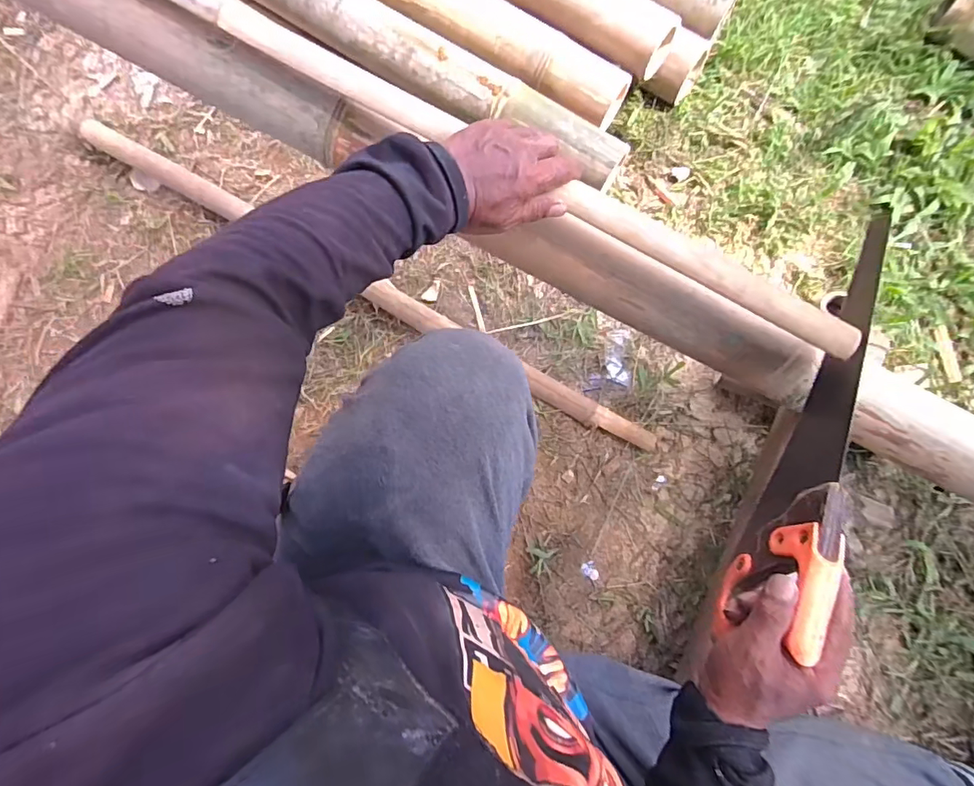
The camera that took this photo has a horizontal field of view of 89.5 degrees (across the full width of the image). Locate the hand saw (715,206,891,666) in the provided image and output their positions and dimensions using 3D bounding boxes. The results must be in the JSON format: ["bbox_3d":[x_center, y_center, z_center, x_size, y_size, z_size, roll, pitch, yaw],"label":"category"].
[{"bbox_3d":[0.316,0.019,0.477,0.037,0.140,0.435,23,77,6],"label":"hand saw"}]

